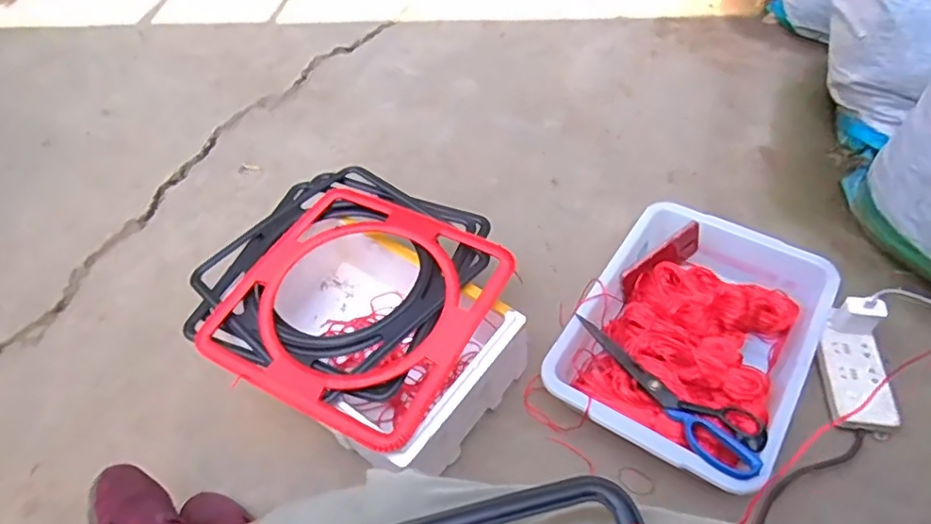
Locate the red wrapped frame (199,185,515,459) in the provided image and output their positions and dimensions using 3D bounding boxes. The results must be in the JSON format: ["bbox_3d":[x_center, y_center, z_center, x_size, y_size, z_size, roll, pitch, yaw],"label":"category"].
[{"bbox_3d":[-0.148,0.045,0.835,0.348,0.021,0.351,21,57,21],"label":"red wrapped frame"}]

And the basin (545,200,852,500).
[{"bbox_3d":[0.335,0.113,0.890,0.302,0.117,0.419,27,57,24],"label":"basin"}]

